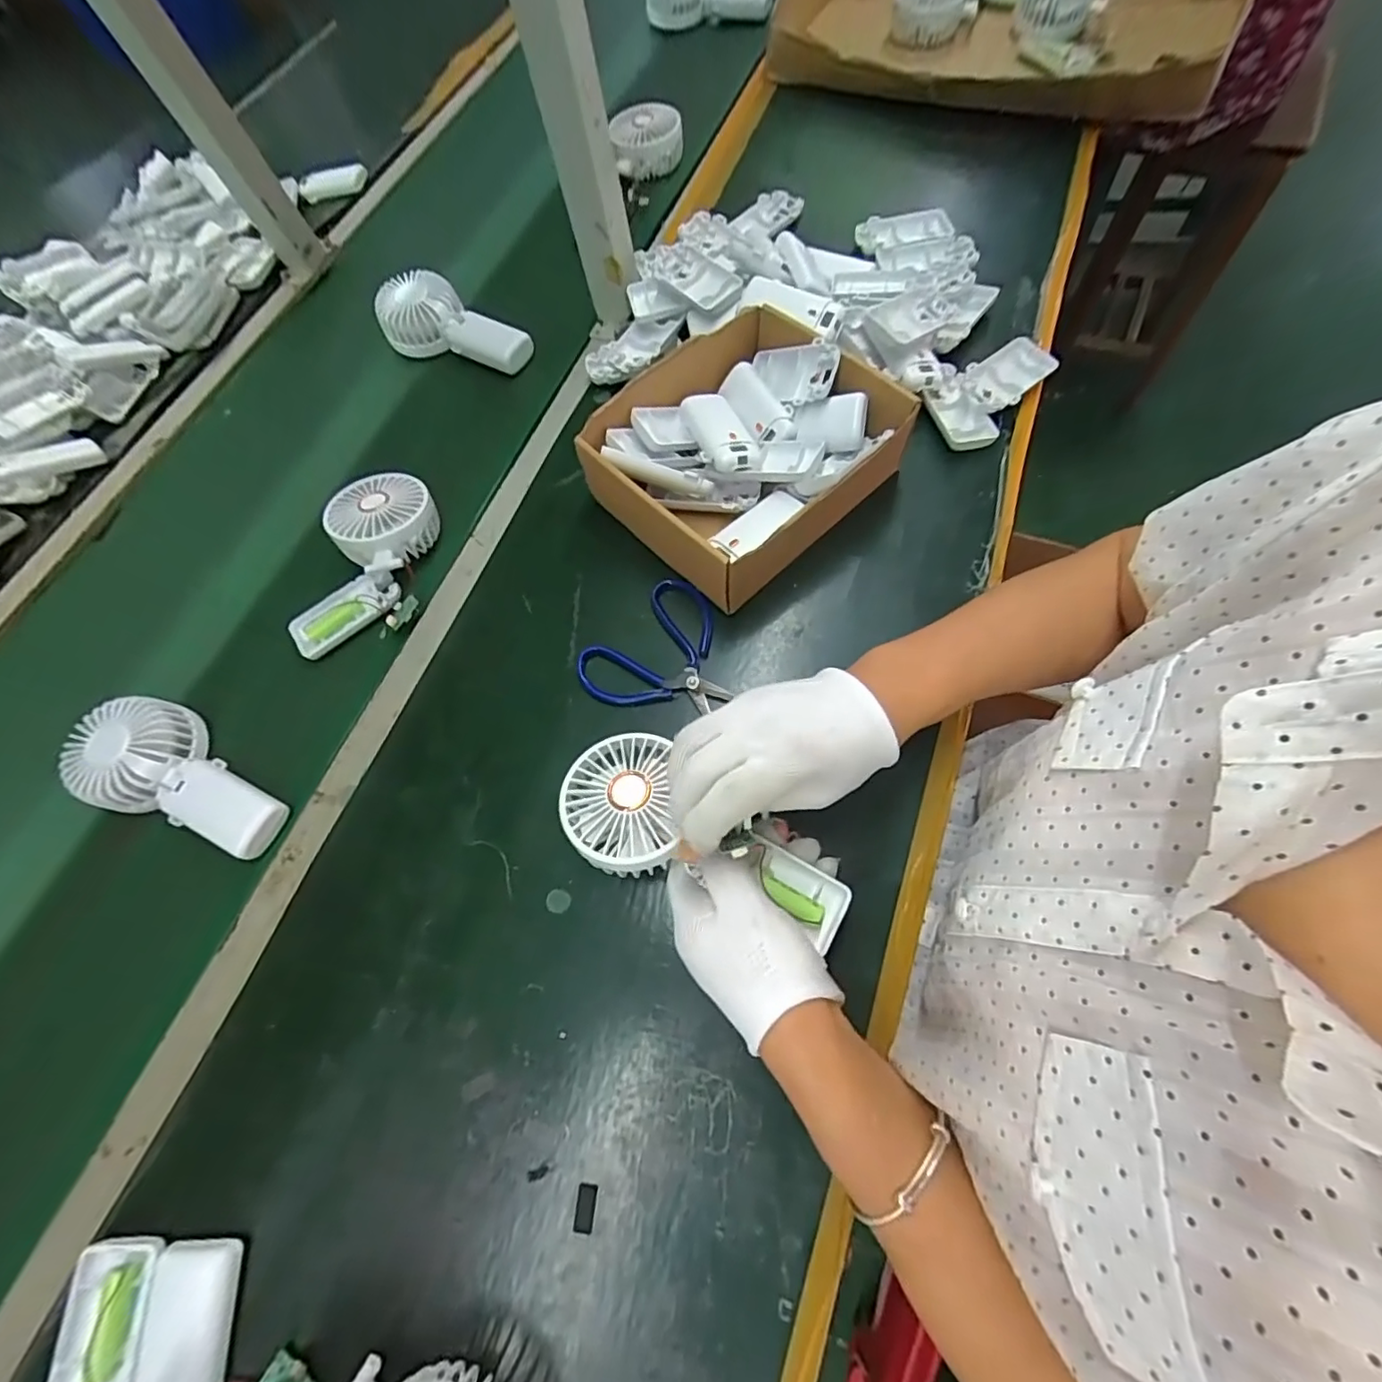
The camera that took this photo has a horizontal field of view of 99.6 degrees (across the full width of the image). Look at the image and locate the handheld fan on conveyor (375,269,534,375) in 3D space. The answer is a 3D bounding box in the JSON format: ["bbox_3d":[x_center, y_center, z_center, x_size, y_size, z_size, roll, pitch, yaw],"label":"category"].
[{"bbox_3d":[-0.250,-0.380,0.615,0.160,0.045,0.079,31,74,19],"label":"handheld fan on conveyor"}]

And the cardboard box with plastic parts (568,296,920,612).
[{"bbox_3d":[0.046,-0.197,0.480,0.219,0.077,0.187,-43,68,-11],"label":"cardboard box with plastic parts"}]

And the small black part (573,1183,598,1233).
[{"bbox_3d":[-0.061,0.297,0.335,0.011,0.004,0.022,3,67,9],"label":"small black part"}]

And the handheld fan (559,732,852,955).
[{"bbox_3d":[0.009,0.087,0.360,0.183,0.034,0.086,22,71,7],"label":"handheld fan"}]

